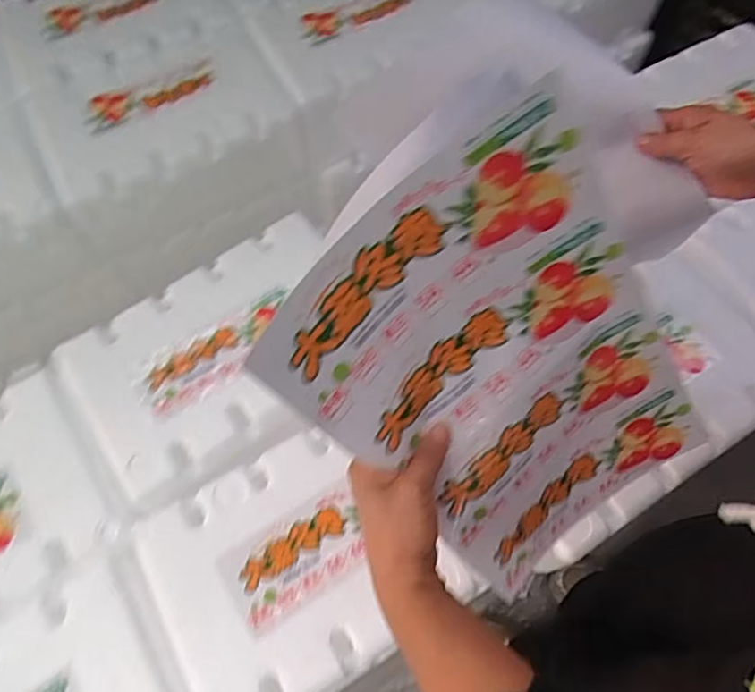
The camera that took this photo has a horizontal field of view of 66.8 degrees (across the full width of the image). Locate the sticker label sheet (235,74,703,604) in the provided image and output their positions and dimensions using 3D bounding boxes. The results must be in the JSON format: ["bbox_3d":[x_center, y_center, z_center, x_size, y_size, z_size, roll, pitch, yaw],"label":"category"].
[{"bbox_3d":[0.104,0.034,0.429,0.233,0.376,0.028,-40,34,0],"label":"sticker label sheet"}]

